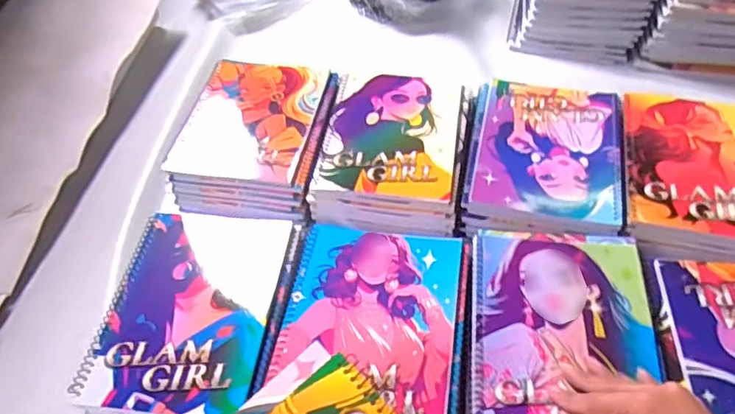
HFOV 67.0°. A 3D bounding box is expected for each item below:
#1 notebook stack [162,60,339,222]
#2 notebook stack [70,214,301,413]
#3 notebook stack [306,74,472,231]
[{"bbox_3d":[-0.133,-0.089,0.675,0.175,0.050,0.232,4,52,7],"label":"notebook stack"},{"bbox_3d":[-0.157,0.100,0.530,0.154,0.056,0.213,4,54,8],"label":"notebook stack"},{"bbox_3d":[0.033,-0.066,0.648,0.163,0.052,0.213,6,54,9],"label":"notebook stack"}]

